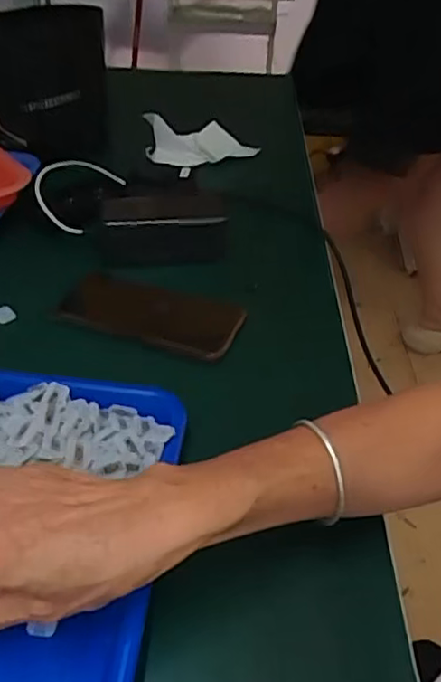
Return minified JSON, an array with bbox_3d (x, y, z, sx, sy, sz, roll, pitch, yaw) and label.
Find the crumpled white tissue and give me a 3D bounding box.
[{"bbox_3d":[-0.024,-0.271,0.817,0.151,0.061,0.033,0,40,-5],"label":"crumpled white tissue"}]

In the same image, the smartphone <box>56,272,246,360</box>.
[{"bbox_3d":[-0.064,-0.031,0.568,0.169,0.013,0.086,13,40,11],"label":"smartphone"}]

